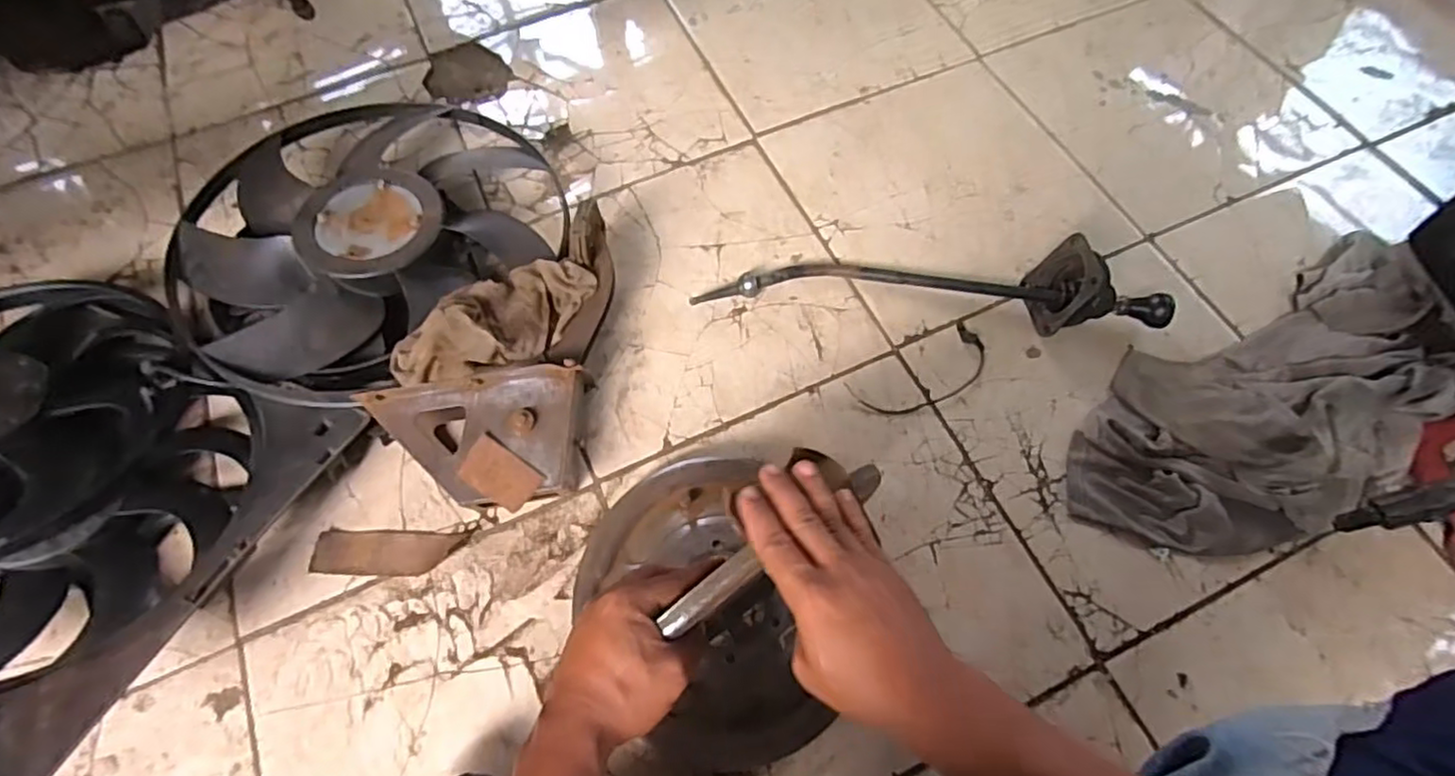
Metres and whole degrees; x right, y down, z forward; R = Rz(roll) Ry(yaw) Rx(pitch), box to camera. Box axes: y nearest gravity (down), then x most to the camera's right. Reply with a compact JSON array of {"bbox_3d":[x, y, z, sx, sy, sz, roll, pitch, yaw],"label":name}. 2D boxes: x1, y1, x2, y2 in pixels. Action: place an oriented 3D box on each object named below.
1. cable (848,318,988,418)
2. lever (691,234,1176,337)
[{"bbox_3d":[0.250,-0.015,0.851,0.188,0.005,0.081,-29,71,-11],"label":"cable"},{"bbox_3d":[0.257,-0.137,0.860,0.595,0.102,0.114,3,67,3],"label":"lever"}]

